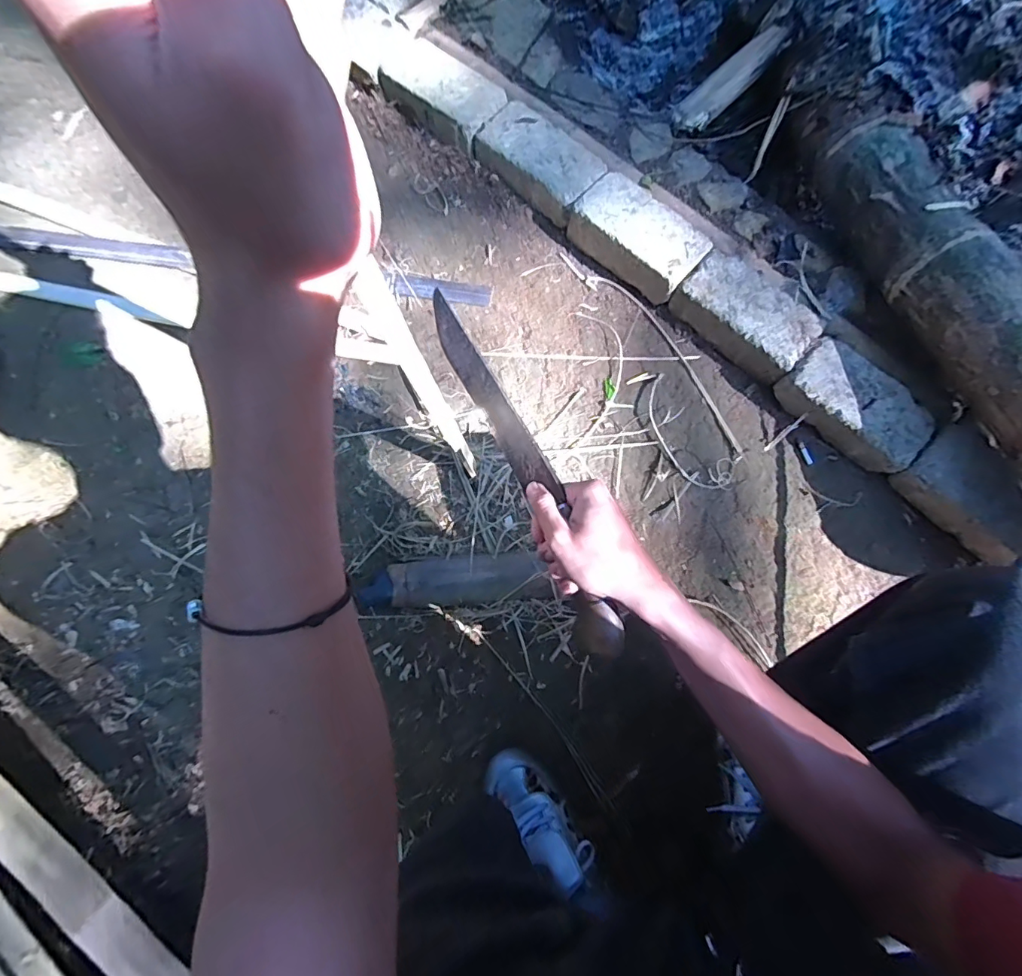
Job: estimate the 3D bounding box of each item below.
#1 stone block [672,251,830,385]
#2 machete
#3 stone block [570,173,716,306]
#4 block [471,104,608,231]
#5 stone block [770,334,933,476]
[{"bbox_3d":[0.370,-0.270,0.770,0.206,0.075,0.120,42,80,10],"label":"stone block"},{"bbox_3d":[0.007,-0.025,0.419,0.033,0.034,0.344,-24,76,-6],"label":"machete"},{"bbox_3d":[0.210,-0.406,0.797,0.208,0.077,0.118,41,80,10],"label":"stone block"},{"bbox_3d":[0.053,-0.543,0.827,0.205,0.077,0.116,39,80,9],"label":"block"},{"bbox_3d":[0.516,-0.125,0.739,0.204,0.077,0.108,42,80,10],"label":"stone block"}]

